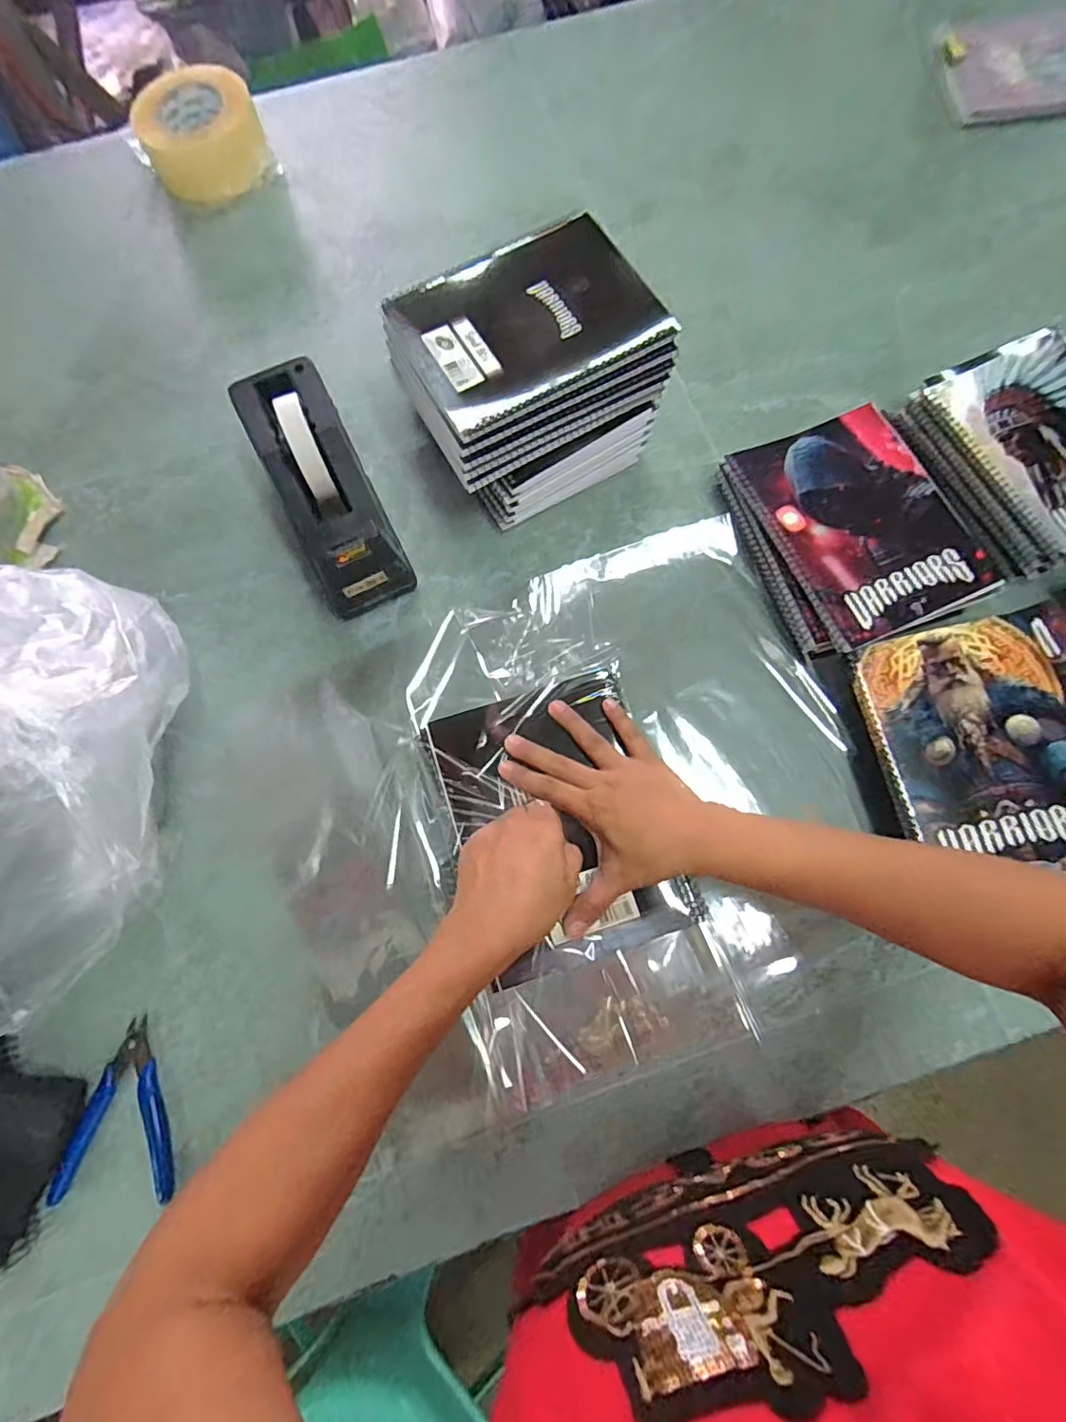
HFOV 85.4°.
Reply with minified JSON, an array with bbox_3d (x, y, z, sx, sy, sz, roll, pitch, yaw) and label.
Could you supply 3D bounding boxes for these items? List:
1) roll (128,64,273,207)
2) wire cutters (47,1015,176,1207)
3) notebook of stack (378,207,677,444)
[{"bbox_3d":[-0.381,-0.665,0.672,0.131,0.057,0.131,0,76,1],"label":"roll"},{"bbox_3d":[-0.318,0.304,0.427,0.091,0.006,0.121,-18,77,-4],"label":"wire cutters"},{"bbox_3d":[-0.004,-0.322,0.471,0.202,0.012,0.152,-29,78,-6],"label":"notebook of stack"}]

